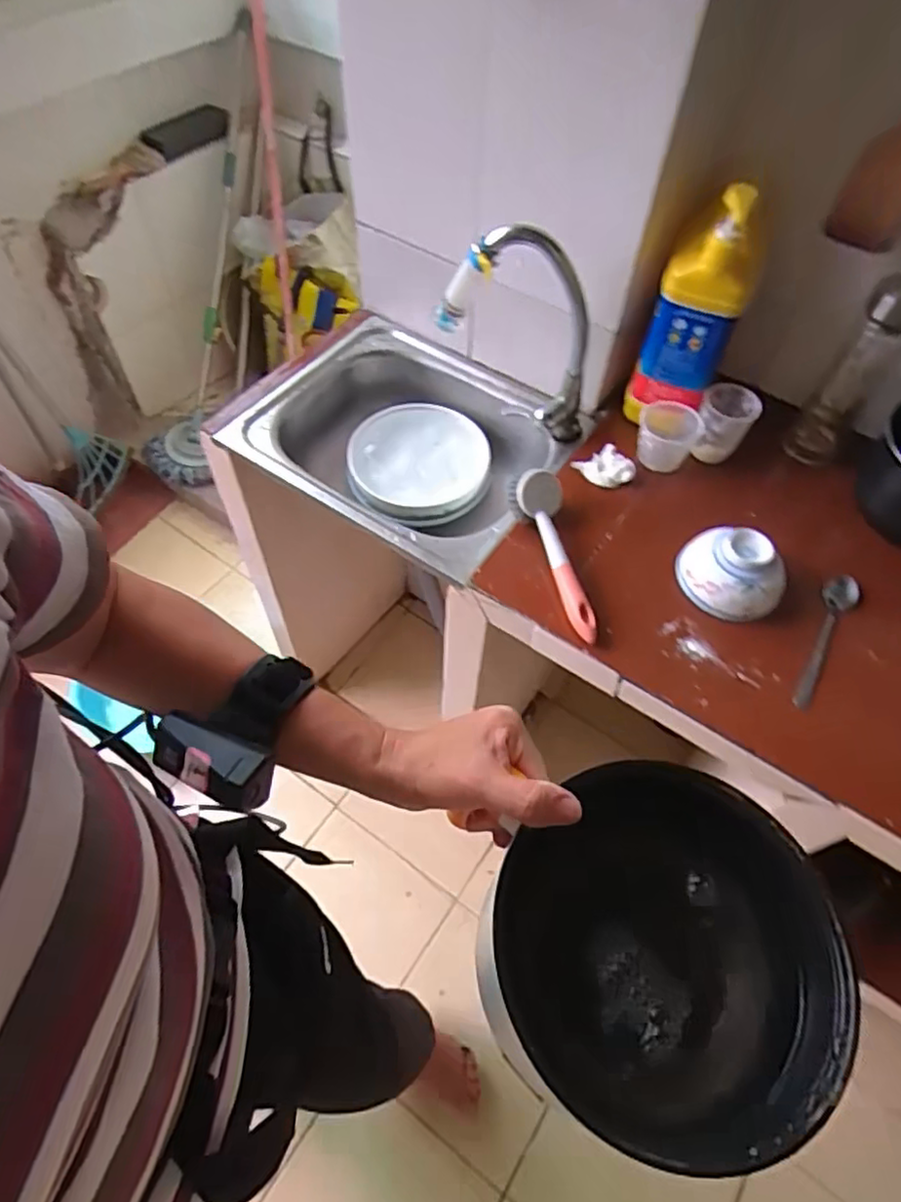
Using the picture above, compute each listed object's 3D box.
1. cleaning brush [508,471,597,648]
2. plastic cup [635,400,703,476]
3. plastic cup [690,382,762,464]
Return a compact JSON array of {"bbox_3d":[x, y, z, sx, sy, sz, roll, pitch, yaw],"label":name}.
[{"bbox_3d":[0.106,-0.048,0.688,0.056,0.074,0.188,-7,58,-7],"label":"cleaning brush"},{"bbox_3d":[0.259,-0.197,0.783,0.070,0.055,0.059,23,59,12],"label":"plastic cup"},{"bbox_3d":[0.324,-0.208,0.781,0.062,0.082,0.058,1,57,-2],"label":"plastic cup"}]

